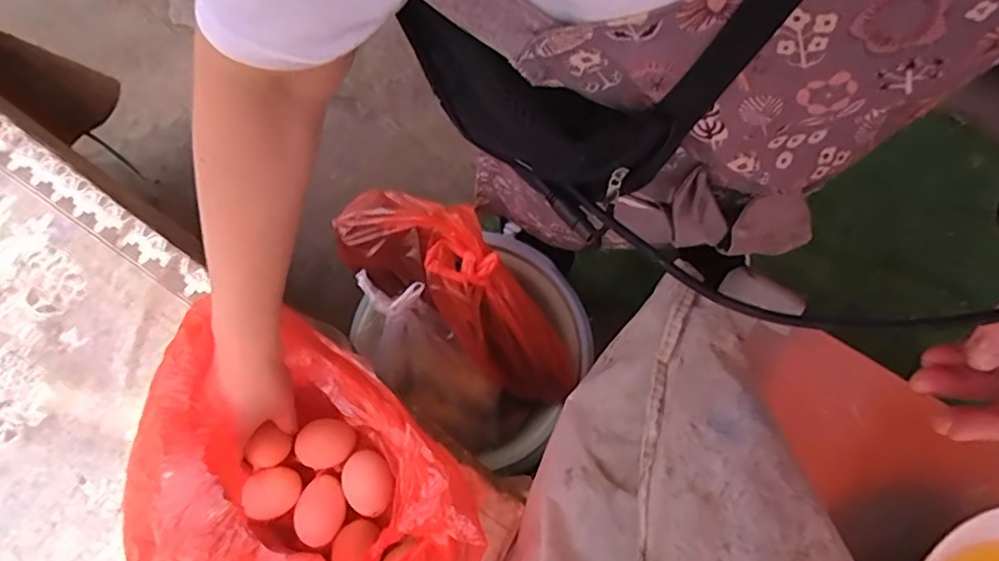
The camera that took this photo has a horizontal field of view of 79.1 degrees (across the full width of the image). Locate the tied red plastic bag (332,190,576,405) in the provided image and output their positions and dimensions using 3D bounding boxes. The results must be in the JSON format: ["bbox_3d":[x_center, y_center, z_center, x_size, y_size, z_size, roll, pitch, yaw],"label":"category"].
[{"bbox_3d":[-0.036,0.018,0.759,0.357,0.079,0.128,43,81,-13],"label":"tied red plastic bag"}]

